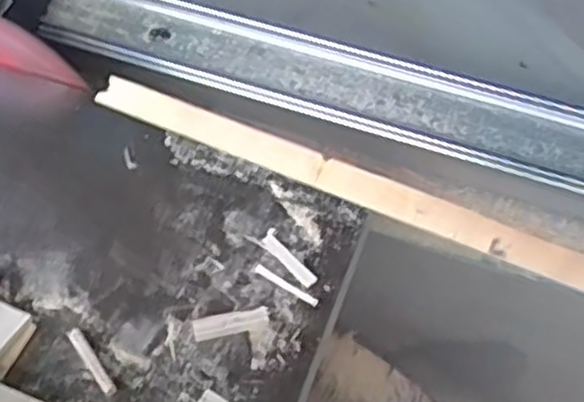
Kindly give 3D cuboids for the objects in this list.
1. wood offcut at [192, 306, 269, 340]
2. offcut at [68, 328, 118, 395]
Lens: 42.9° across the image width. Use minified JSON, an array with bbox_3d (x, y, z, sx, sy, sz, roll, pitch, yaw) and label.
[{"bbox_3d":[-0.057,0.114,0.693,0.071,0.016,0.018,-11,55,-10],"label":"wood offcut"},{"bbox_3d":[-0.176,0.142,0.656,0.011,0.013,0.070,-30,61,-22],"label":"offcut"}]

